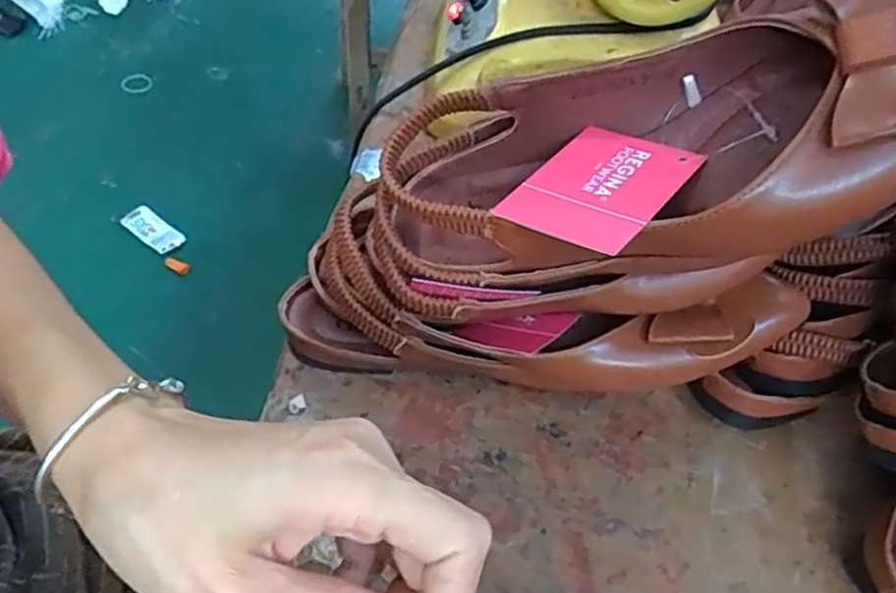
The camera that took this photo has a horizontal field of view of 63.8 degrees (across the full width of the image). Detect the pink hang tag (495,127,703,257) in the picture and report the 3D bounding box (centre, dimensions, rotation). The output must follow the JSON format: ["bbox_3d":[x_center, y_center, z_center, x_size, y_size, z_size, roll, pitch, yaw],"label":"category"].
[{"bbox_3d":[0.061,-0.045,0.289,0.054,0.005,0.067,29,59,32],"label":"pink hang tag"}]

